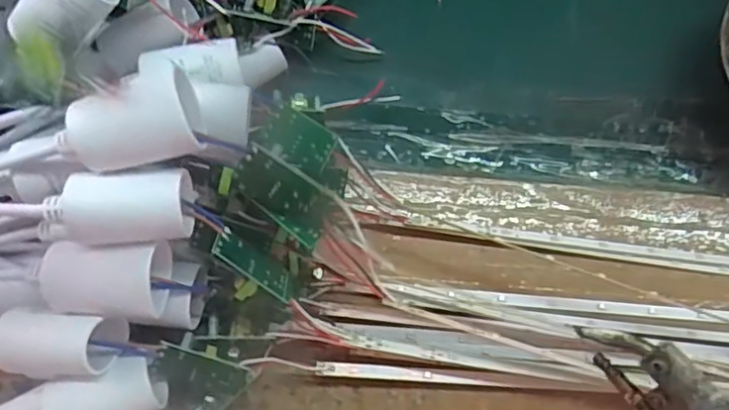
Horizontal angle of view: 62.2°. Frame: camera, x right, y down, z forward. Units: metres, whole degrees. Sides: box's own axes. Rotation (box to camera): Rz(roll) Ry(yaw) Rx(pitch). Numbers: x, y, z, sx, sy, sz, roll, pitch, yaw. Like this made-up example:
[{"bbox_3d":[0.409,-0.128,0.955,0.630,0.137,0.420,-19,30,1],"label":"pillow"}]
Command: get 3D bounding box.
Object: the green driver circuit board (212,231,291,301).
[{"bbox_3d":[-0.046,0.025,0.252,0.037,0.018,0.004,39,117,-17],"label":"green driver circuit board"}]

